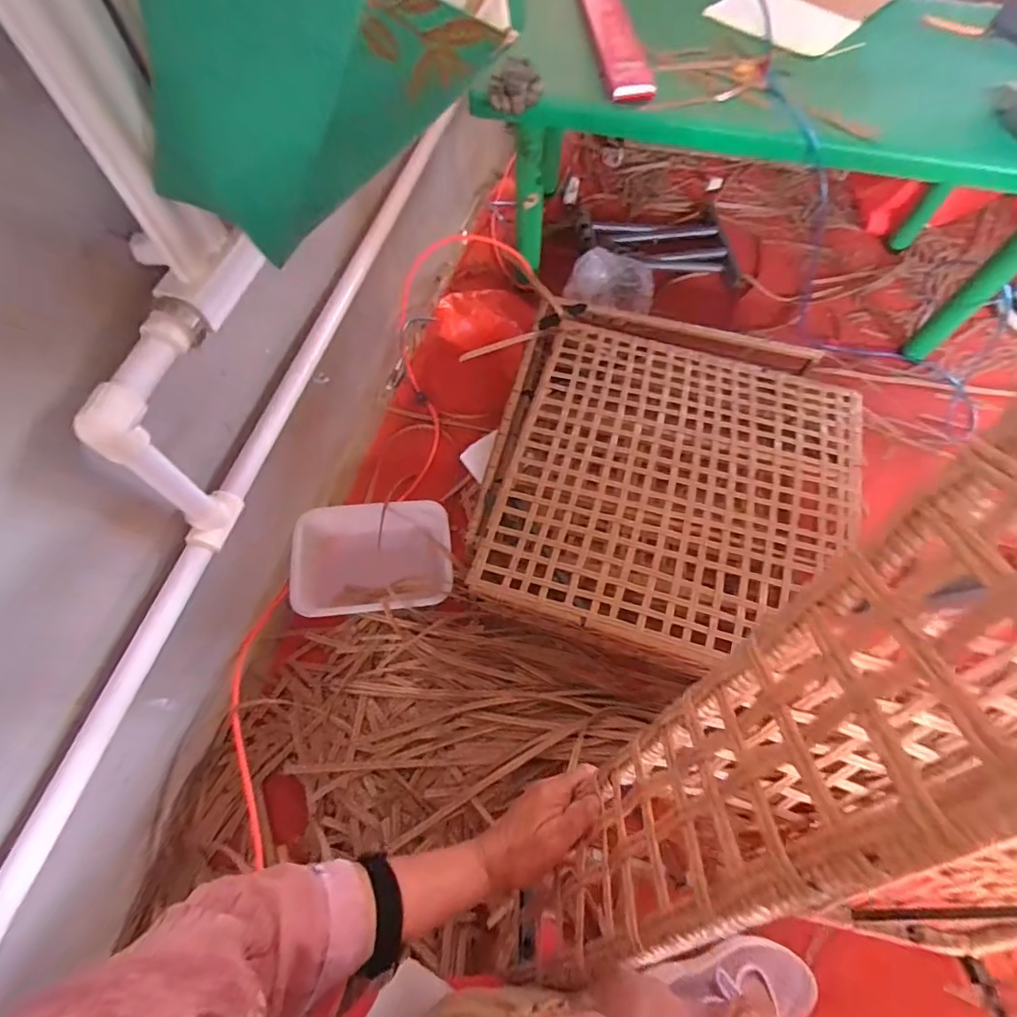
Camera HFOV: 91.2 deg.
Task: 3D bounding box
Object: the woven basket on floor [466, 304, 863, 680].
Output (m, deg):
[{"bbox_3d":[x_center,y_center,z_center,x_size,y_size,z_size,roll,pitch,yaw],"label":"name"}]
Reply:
[{"bbox_3d":[0.296,-0.074,0.942,0.614,0.129,0.697,14,65,6],"label":"woven basket on floor"}]

